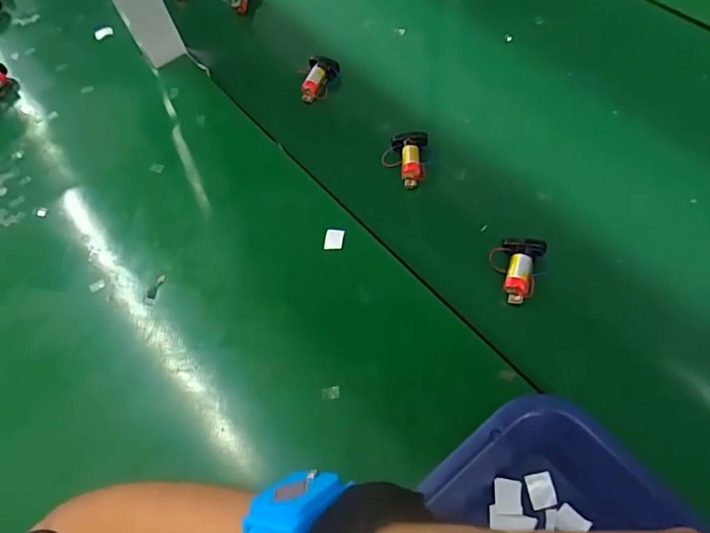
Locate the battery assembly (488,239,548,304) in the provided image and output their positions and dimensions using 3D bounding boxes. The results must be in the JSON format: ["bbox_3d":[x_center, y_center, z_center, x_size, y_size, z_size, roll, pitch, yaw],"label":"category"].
[{"bbox_3d":[0.126,0.001,0.403,0.040,0.018,0.050,3,61,9],"label":"battery assembly"}]

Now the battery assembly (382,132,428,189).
[{"bbox_3d":[0.045,-0.098,0.471,0.039,0.019,0.048,3,61,9],"label":"battery assembly"}]

